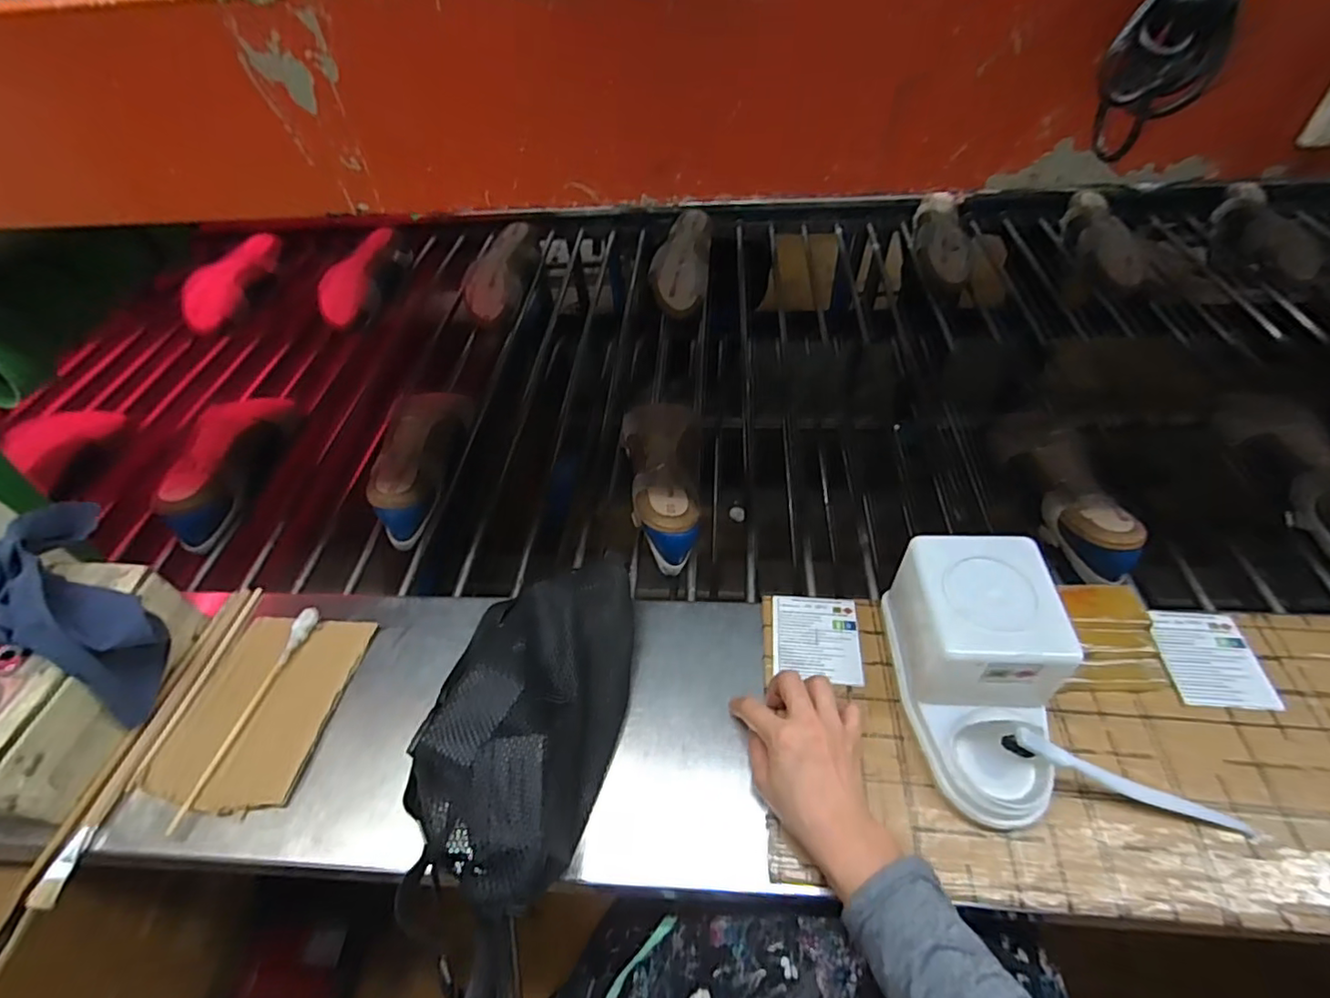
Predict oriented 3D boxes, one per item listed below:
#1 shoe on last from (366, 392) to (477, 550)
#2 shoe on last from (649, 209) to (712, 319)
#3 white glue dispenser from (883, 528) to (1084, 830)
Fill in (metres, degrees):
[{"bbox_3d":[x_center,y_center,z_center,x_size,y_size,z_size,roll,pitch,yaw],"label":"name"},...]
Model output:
[{"bbox_3d":[-0.325,-0.048,0.768,0.097,0.084,0.237,-1,48,4],"label":"shoe on last"},{"bbox_3d":[0.033,-0.414,1.054,0.097,0.087,0.261,3,49,8],"label":"shoe on last"},{"bbox_3d":[0.241,0.131,0.449,0.100,0.110,0.184,-3,48,3],"label":"white glue dispenser"}]

